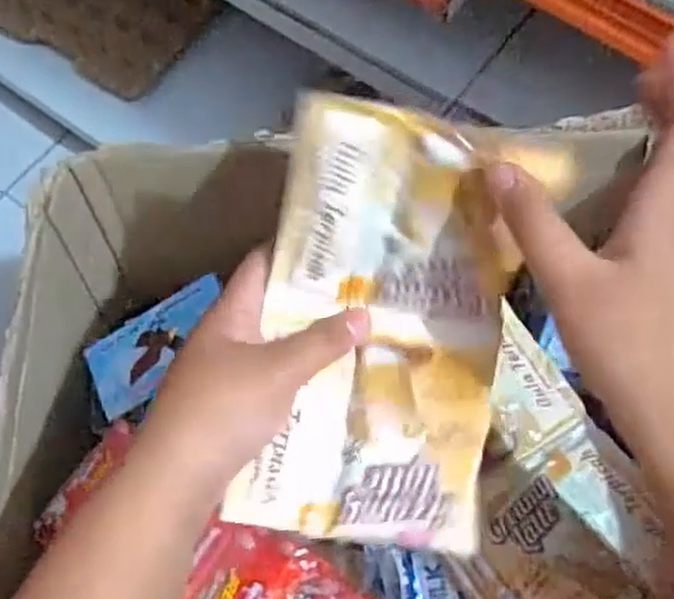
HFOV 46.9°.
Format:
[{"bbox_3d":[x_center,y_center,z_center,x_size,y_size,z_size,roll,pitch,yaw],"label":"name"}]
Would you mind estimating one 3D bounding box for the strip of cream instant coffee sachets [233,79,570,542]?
[{"bbox_3d":[0.019,0.015,0.332,0.111,0.100,0.161,9,66,6],"label":"strip of cream instant coffee sachets"}]

